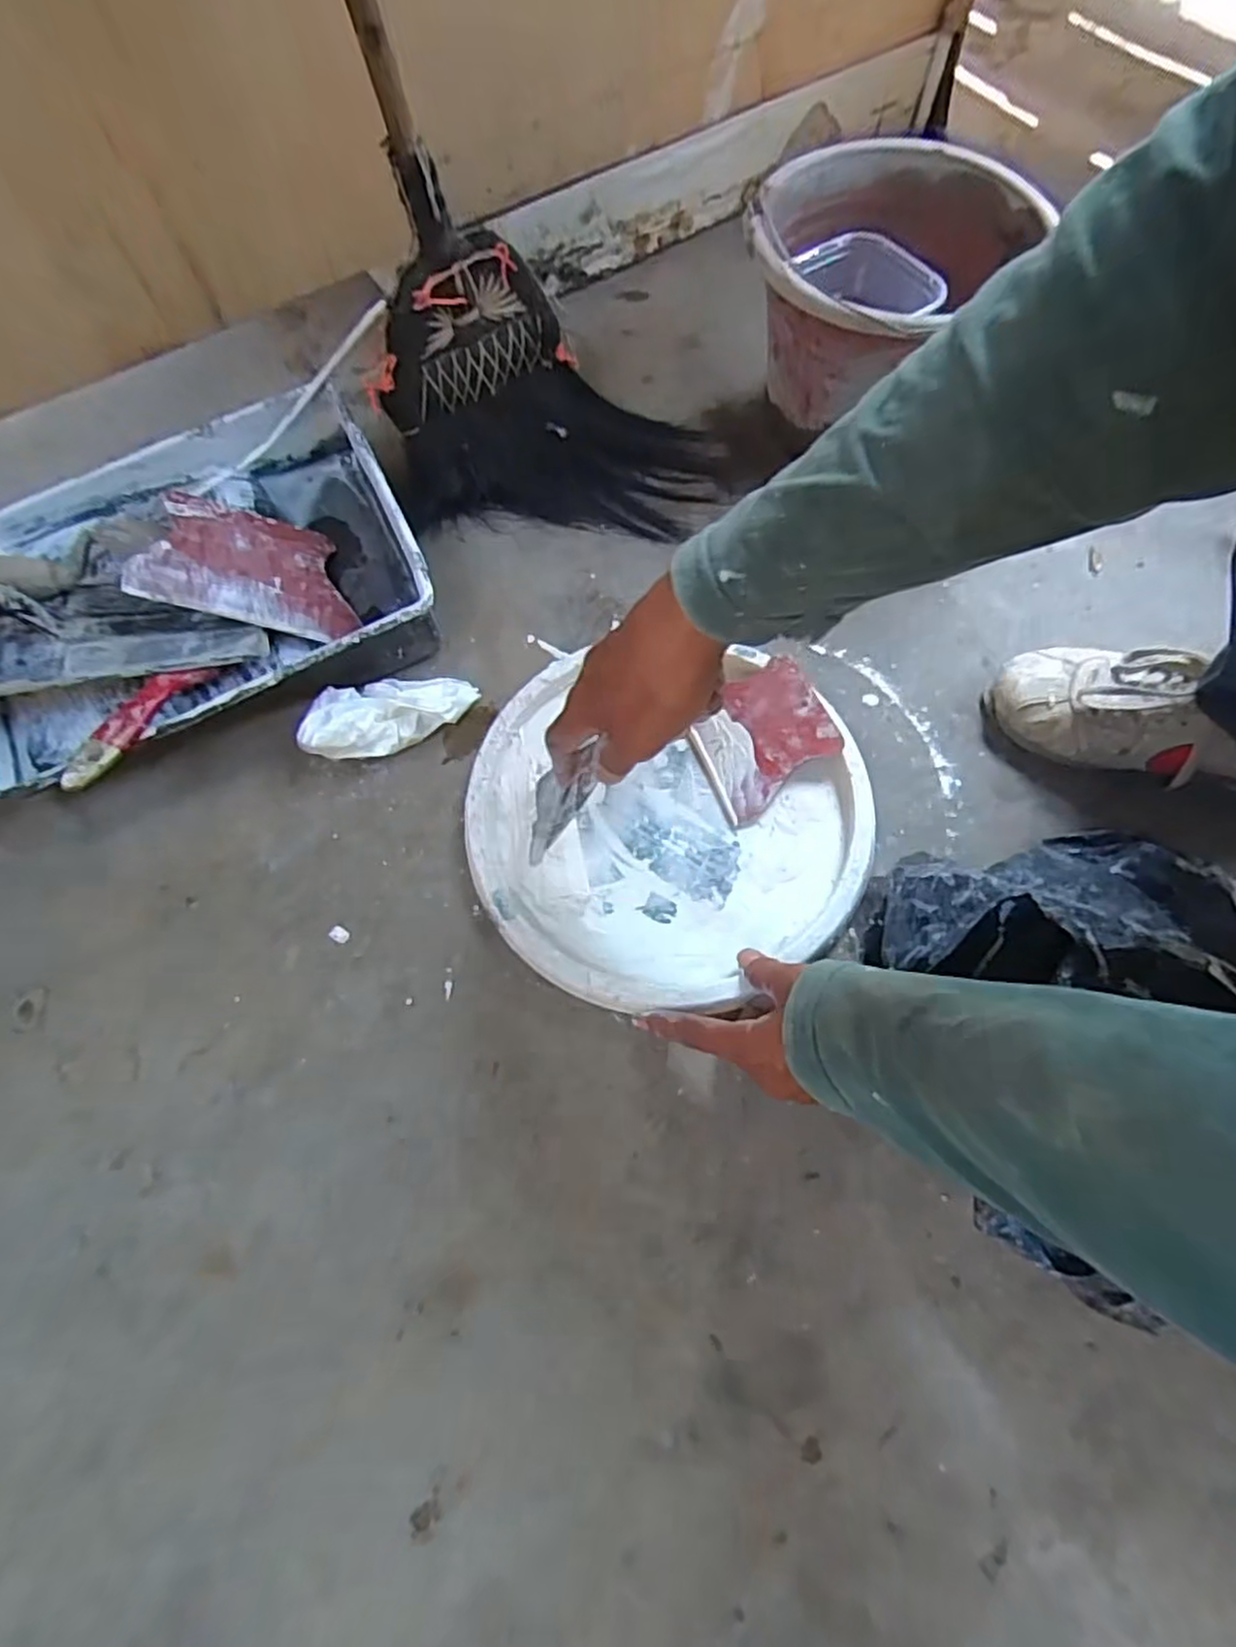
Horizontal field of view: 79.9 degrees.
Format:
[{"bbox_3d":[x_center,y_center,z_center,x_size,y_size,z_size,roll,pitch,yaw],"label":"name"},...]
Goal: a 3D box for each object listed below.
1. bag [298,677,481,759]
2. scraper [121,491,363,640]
[{"bbox_3d":[-0.182,-0.089,0.590,0.139,0.035,0.062,-22,66,-8],"label":"bag"},{"bbox_3d":[-0.301,-0.213,0.603,0.156,0.010,0.128,8,56,-35],"label":"scraper"}]

